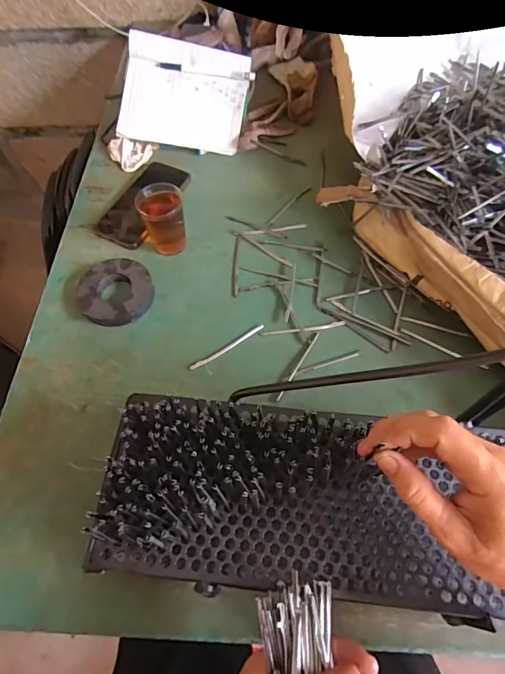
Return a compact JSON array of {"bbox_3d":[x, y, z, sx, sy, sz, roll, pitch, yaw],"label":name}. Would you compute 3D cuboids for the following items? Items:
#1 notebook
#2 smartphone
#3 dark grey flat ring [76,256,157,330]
[{"bbox_3d":[-0.109,-0.399,0.664,0.198,0.016,0.170,10,90,-5],"label":"notebook"},{"bbox_3d":[-0.166,-0.205,0.606,0.081,0.015,0.162,22,65,14],"label":"smartphone"},{"bbox_3d":[-0.179,-0.059,0.527,0.098,0.019,0.093,-1,62,2],"label":"dark grey flat ring"}]

